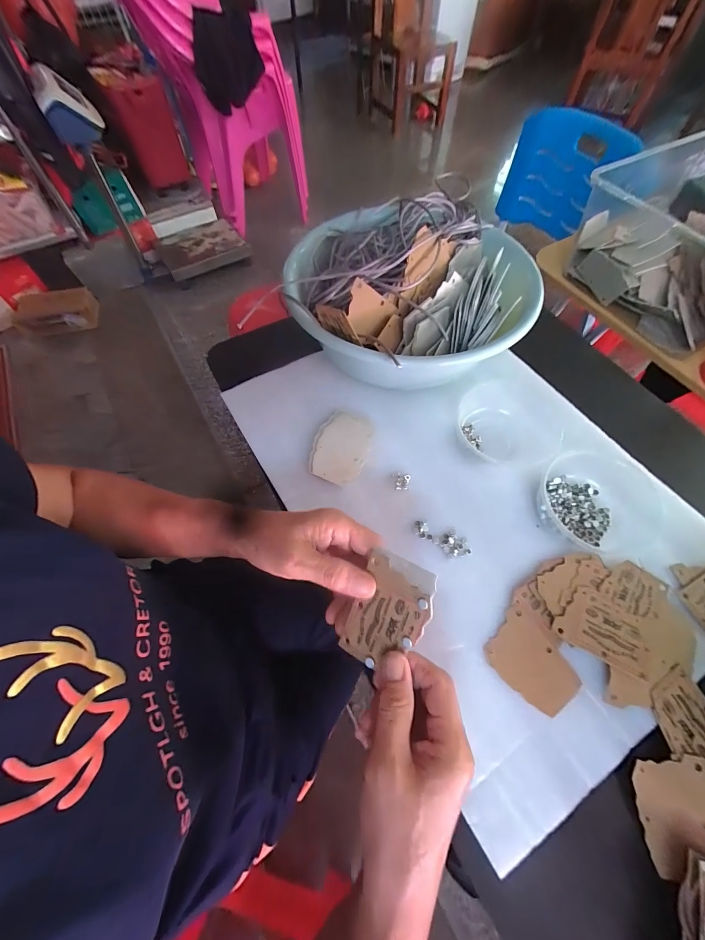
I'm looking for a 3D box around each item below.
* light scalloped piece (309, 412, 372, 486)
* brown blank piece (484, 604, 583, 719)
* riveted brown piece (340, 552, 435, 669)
[{"bbox_3d":[-0.012,-0.029,0.400,0.063,0.007,0.093,11,63,5],"label":"light scalloped piece"},{"bbox_3d":[0.155,0.170,0.303,0.056,0.004,0.078,-30,67,-14],"label":"brown blank piece"},{"bbox_3d":[0.025,0.106,0.251,0.055,0.005,0.082,24,97,29],"label":"riveted brown piece"}]

